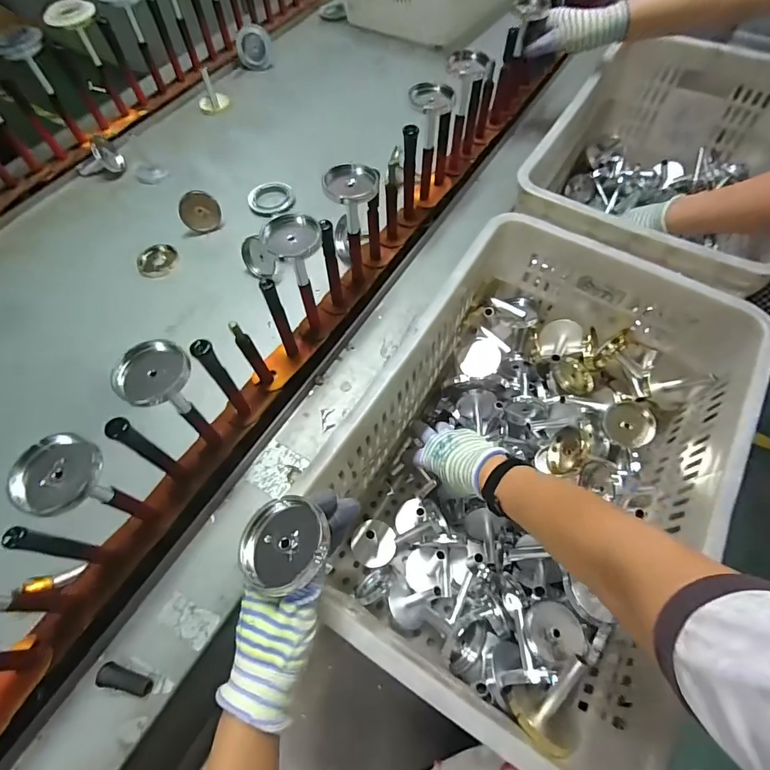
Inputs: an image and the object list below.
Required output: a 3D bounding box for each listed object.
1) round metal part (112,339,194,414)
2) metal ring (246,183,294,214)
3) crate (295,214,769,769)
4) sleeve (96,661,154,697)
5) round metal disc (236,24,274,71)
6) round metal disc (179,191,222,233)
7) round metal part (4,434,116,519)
[{"bbox_3d":[-0.216,-0.009,0.395,0.072,0.017,0.066,-1,61,1],"label":"round metal part"},{"bbox_3d":[-0.215,-0.357,0.810,0.085,0.013,0.085,-1,61,1],"label":"metal ring"},{"bbox_3d":[0.186,0.084,0.573,0.346,0.290,0.584,29,65,16],"label":"crate"},{"bbox_3d":[-0.262,0.299,0.435,0.055,0.018,0.021,7,61,5],"label":"sleeve"},{"bbox_3d":[-0.310,-0.799,1.013,0.079,0.081,0.034,-8,61,-3],"label":"round metal disc"},{"bbox_3d":[-0.321,-0.301,0.747,0.066,0.065,0.011,15,19,-30],"label":"round metal disc"},{"bbox_3d":[-0.265,0.074,0.350,0.076,0.023,0.065,-16,62,-7],"label":"round metal part"}]

